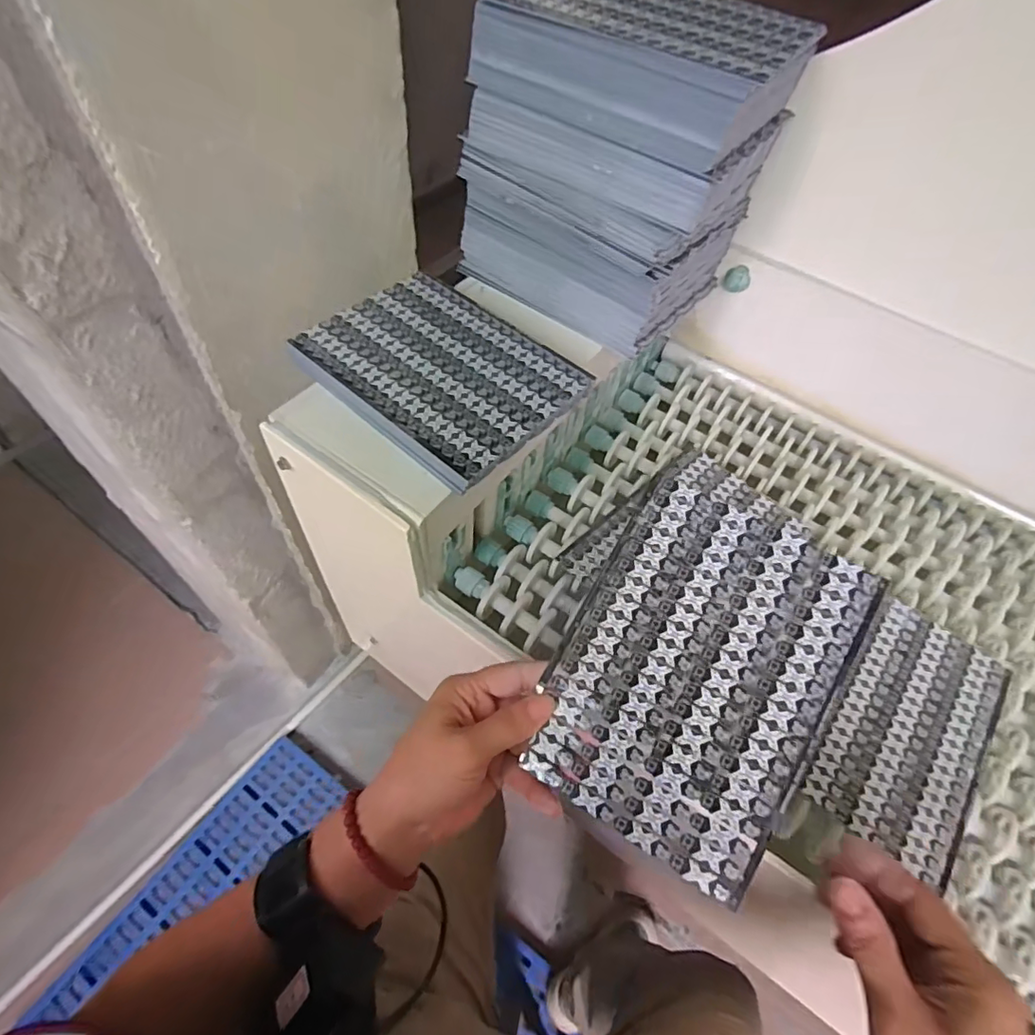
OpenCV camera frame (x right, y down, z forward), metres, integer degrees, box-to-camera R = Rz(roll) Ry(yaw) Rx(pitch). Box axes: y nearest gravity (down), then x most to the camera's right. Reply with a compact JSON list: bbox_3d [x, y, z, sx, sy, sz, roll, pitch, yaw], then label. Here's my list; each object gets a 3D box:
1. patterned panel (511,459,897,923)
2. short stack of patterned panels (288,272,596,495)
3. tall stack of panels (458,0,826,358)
[{"bbox_3d":[0.105,0.080,0.325,0.140,0.004,0.207,28,81,17],"label":"patterned panel"},{"bbox_3d":[-0.061,-0.116,0.440,0.193,0.008,0.149,36,60,19],"label":"short stack of patterned panels"},{"bbox_3d":[0.080,-0.291,0.457,0.208,0.184,0.150,35,60,18],"label":"tall stack of panels"}]

